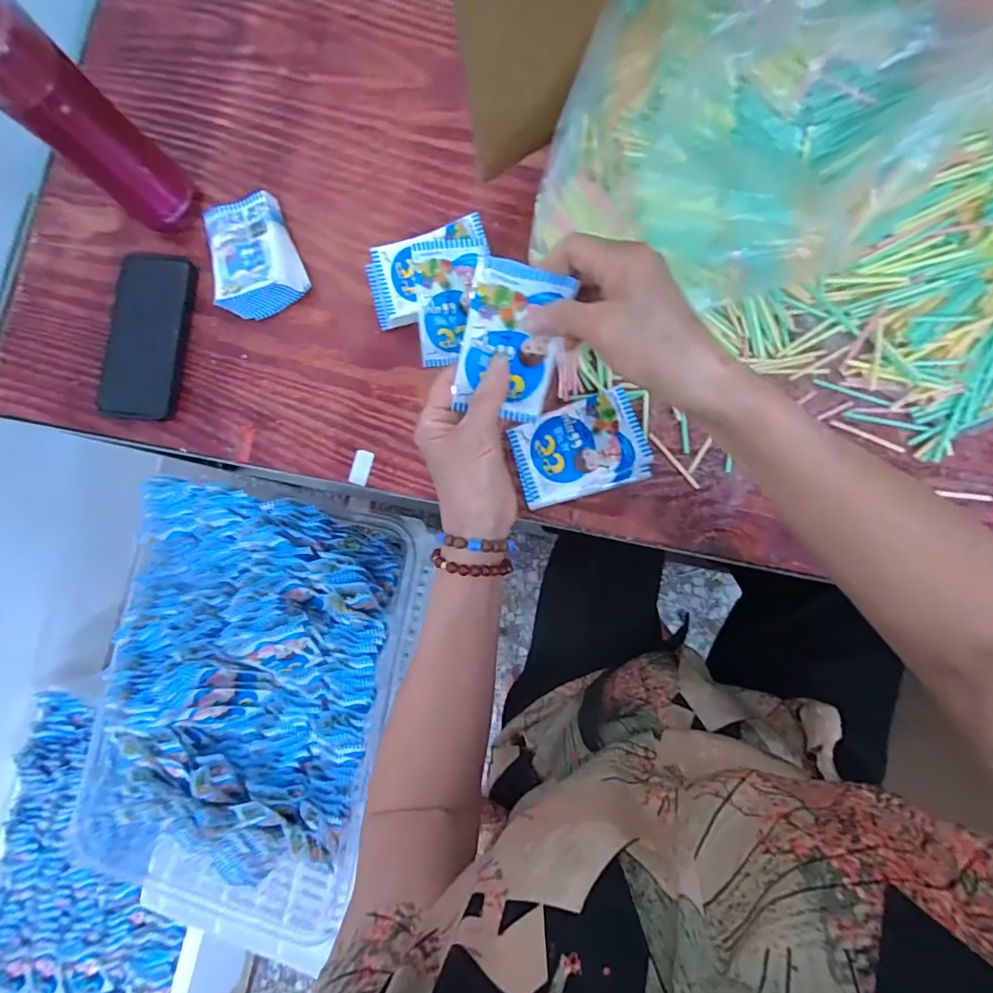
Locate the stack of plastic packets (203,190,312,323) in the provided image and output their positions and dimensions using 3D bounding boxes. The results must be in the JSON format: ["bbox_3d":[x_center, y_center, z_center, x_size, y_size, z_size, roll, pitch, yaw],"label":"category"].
[{"bbox_3d":[-0.238,-0.236,0.482,0.082,0.032,0.110,-22,82,5],"label":"stack of plastic packets"}]

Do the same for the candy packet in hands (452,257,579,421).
[{"bbox_3d":[0.009,-0.102,0.332,0.064,0.012,0.103,9,129,-7],"label":"candy packet in hands"}]

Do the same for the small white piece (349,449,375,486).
[{"bbox_3d":[-0.127,-0.027,0.461,0.018,0.004,0.033,10,86,9],"label":"small white piece"}]

